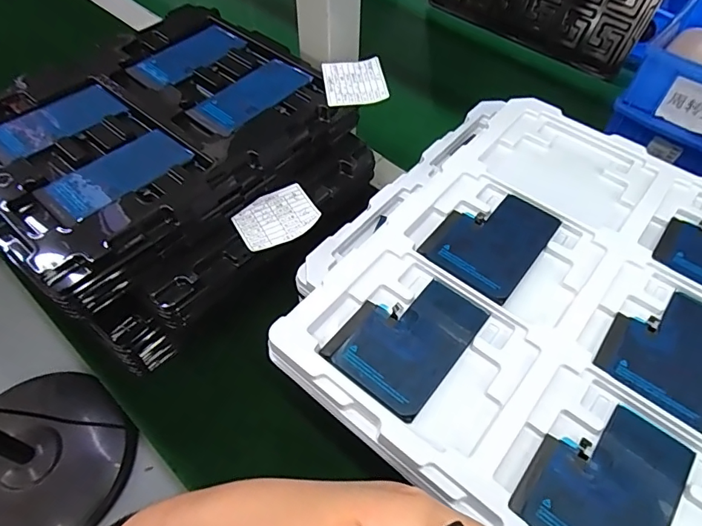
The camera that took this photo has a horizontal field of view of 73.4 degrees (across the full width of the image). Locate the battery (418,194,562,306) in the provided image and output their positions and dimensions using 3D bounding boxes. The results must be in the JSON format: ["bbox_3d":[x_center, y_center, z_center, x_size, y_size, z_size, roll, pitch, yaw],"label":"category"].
[{"bbox_3d":[0.101,-0.019,0.335,0.066,0.005,0.089,34,62,21],"label":"battery"}]

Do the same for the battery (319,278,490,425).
[{"bbox_3d":[0.035,0.045,0.295,0.067,0.005,0.090,34,62,21],"label":"battery"}]

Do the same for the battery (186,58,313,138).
[{"bbox_3d":[-0.084,-0.140,0.394,0.048,0.008,0.096,37,63,22],"label":"battery"}]

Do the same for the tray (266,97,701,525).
[{"bbox_3d":[0.141,0.020,0.322,0.307,0.033,0.320,34,62,21],"label":"tray"}]

